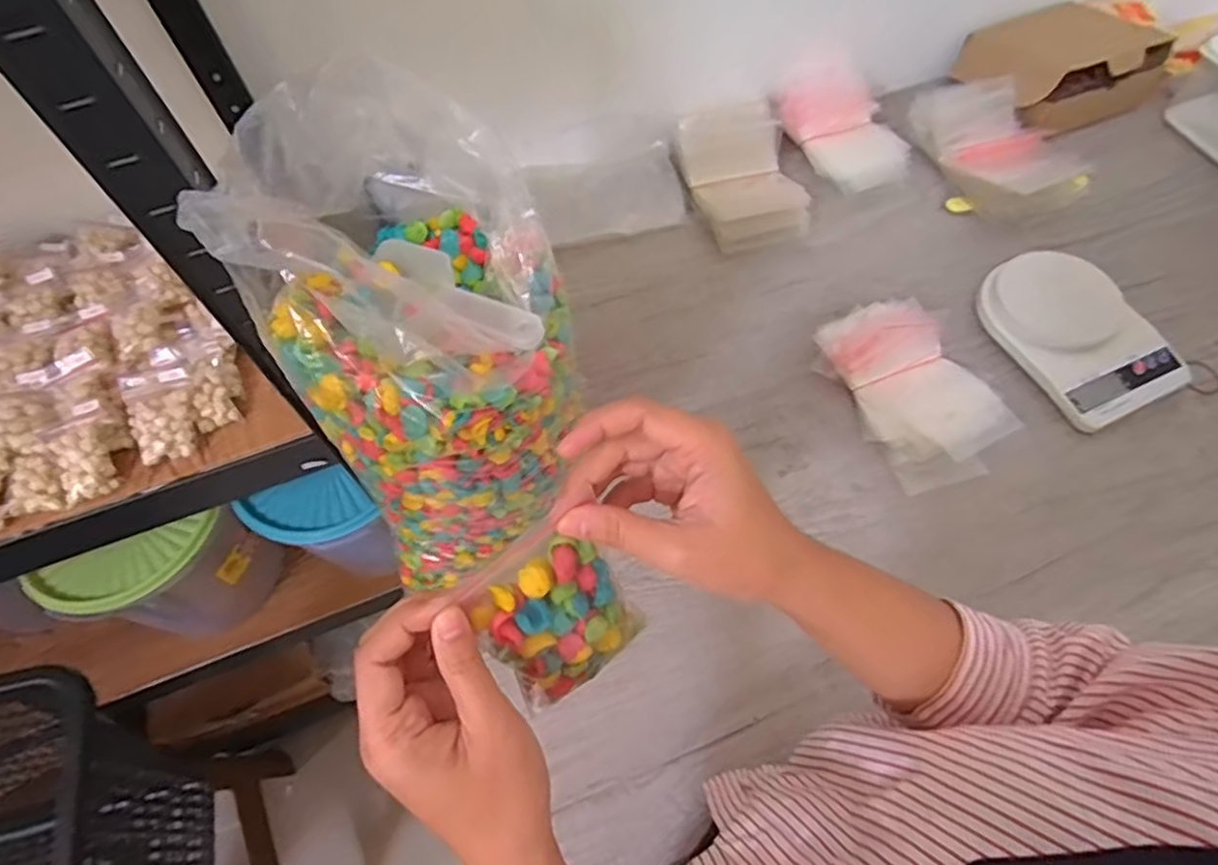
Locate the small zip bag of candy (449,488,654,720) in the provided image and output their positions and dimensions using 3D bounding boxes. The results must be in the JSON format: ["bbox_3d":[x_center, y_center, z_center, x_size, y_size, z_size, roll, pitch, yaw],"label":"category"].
[{"bbox_3d":[-0.023,0.081,0.302,0.065,0.088,0.020,-35,31,-15],"label":"small zip bag of candy"}]

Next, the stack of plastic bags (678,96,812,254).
[{"bbox_3d":[0.151,-0.290,0.744,0.114,0.060,0.172,-14,61,-4],"label":"stack of plastic bags"}]

